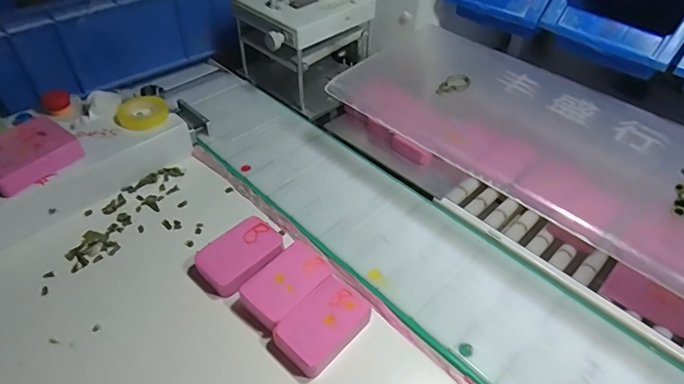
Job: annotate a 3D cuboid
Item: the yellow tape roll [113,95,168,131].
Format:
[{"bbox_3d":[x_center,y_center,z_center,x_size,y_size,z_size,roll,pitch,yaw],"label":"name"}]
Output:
[{"bbox_3d":[-0.218,-0.084,0.495,0.052,0.016,0.052,0,45,0],"label":"yellow tape roll"}]

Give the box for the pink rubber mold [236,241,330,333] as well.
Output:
[{"bbox_3d":[-0.046,0.078,0.381,0.047,0.016,0.075,31,53,27],"label":"pink rubber mold"}]

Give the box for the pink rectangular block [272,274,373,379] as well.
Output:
[{"bbox_3d":[-0.015,0.104,0.357,0.046,0.017,0.072,34,54,29],"label":"pink rectangular block"}]

